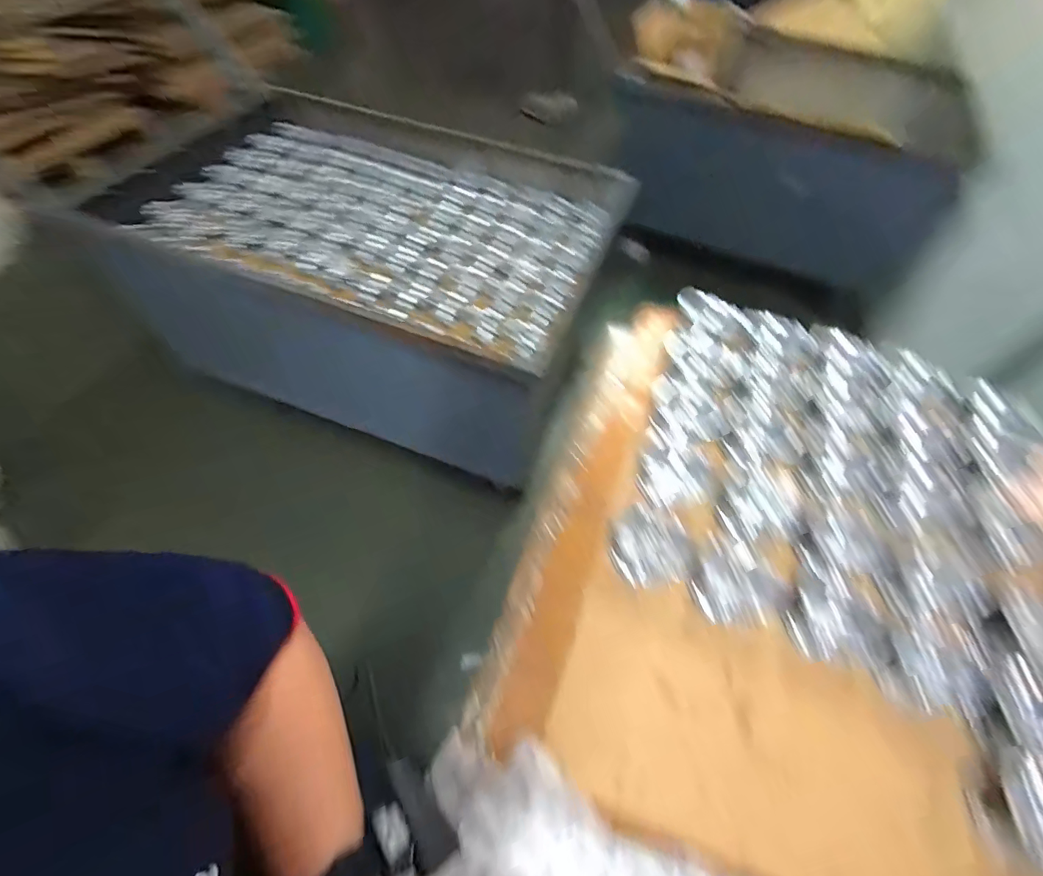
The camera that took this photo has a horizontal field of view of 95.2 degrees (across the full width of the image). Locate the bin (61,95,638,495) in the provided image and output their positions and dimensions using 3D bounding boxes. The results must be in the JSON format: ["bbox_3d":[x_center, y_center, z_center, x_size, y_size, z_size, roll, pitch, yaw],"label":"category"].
[{"bbox_3d":[-0.374,-0.451,1.380,1.139,0.511,0.822,16,58,7],"label":"bin"}]

